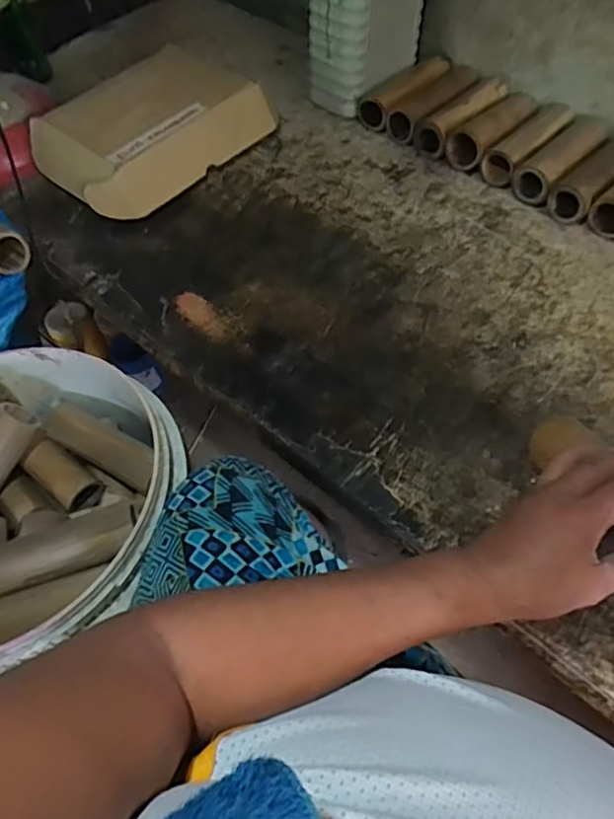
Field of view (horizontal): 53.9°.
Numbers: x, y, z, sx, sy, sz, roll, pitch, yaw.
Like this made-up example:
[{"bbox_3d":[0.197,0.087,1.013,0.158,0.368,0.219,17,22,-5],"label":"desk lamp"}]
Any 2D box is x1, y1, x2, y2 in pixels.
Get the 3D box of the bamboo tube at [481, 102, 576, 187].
[{"bbox_3d":[0.327,-0.390,0.878,0.056,0.046,0.184,34,63,24],"label":"bamboo tube"}]

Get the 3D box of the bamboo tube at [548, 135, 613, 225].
[{"bbox_3d":[0.401,-0.322,0.827,0.056,0.045,0.185,36,63,25],"label":"bamboo tube"}]

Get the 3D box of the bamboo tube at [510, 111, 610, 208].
[{"bbox_3d":[0.361,-0.354,0.849,0.057,0.041,0.181,35,63,24],"label":"bamboo tube"}]

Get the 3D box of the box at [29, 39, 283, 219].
[{"bbox_3d":[-0.226,-0.403,0.875,0.199,0.113,0.287,36,63,25],"label":"box"}]

